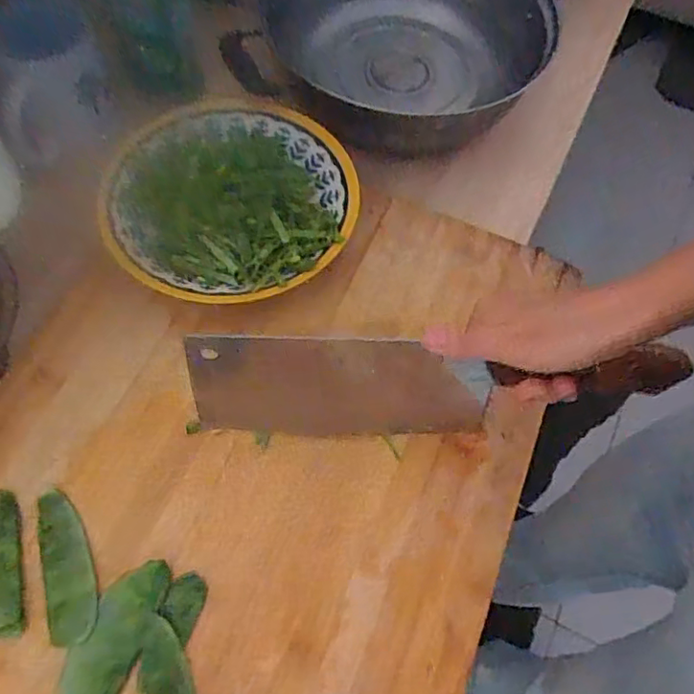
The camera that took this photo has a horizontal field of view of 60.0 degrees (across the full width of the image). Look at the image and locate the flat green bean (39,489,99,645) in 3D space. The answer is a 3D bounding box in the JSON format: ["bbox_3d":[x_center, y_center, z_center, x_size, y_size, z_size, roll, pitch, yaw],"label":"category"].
[{"bbox_3d":[-0.169,0.131,0.364,0.028,0.007,0.090,-16,66,-11],"label":"flat green bean"}]

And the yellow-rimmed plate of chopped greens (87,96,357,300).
[{"bbox_3d":[-0.096,-0.120,0.460,0.196,0.043,0.182,1,63,-3],"label":"yellow-rimmed plate of chopped greens"}]

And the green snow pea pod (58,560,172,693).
[{"bbox_3d":[-0.137,0.170,0.348,0.034,0.004,0.093,21,64,7],"label":"green snow pea pod"}]

